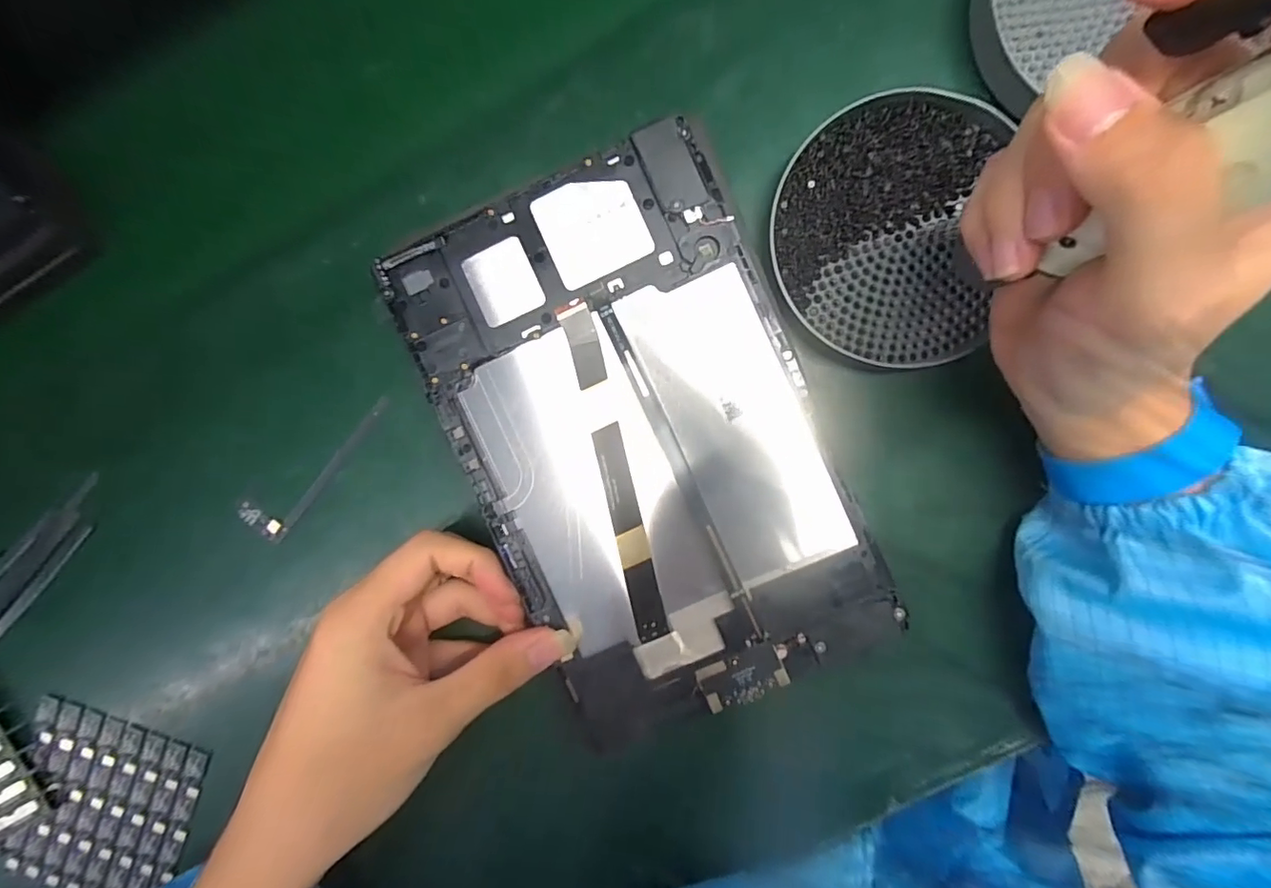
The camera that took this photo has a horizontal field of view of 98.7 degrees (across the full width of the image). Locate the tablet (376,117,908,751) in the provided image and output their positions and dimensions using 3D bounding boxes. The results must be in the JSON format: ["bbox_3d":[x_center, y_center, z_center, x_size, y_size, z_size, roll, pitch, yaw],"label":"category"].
[{"bbox_3d":[0.002,0.000,0.242,0.149,0.013,0.237,-24,91,5],"label":"tablet"}]

